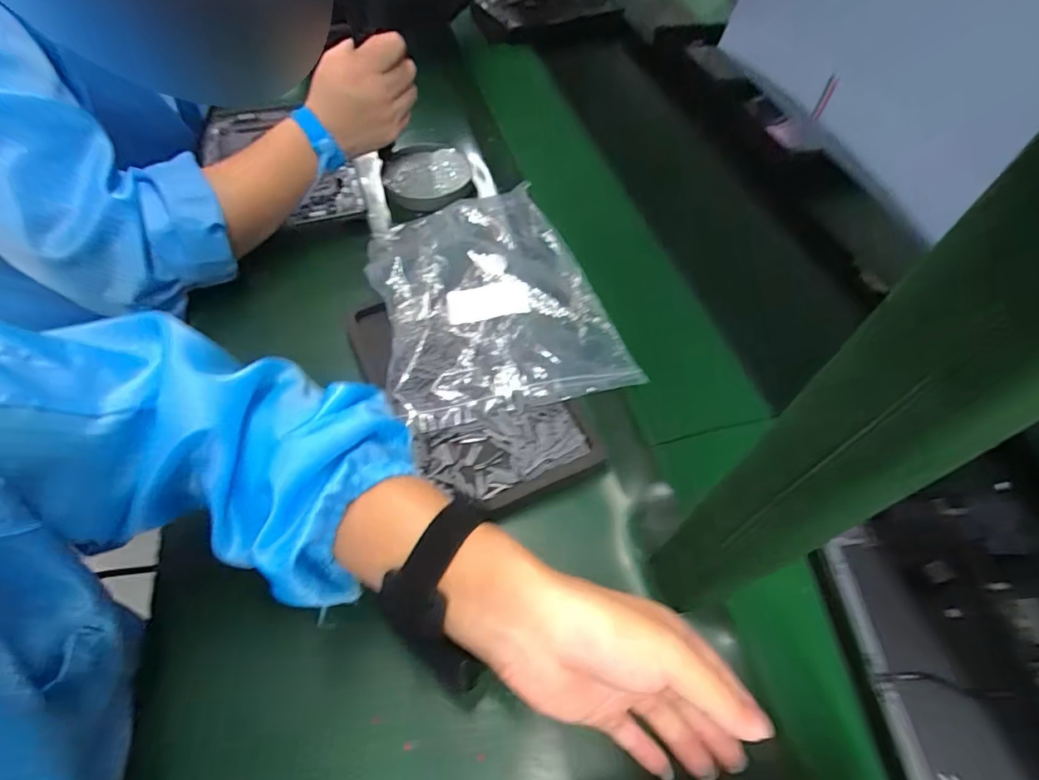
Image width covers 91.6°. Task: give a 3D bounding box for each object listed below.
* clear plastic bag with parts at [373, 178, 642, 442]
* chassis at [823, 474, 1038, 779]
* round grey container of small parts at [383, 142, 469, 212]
[{"bbox_3d":[-0.028,-0.098,0.485,0.209,0.028,0.267,-11,58,-12],"label":"clear plastic bag with parts"},{"bbox_3d":[0.310,0.187,0.330,0.167,0.014,0.246,0,56,-5],"label":"chassis"},{"bbox_3d":[-0.111,-0.258,0.610,0.100,0.018,0.108,0,59,0],"label":"round grey container of small parts"}]

